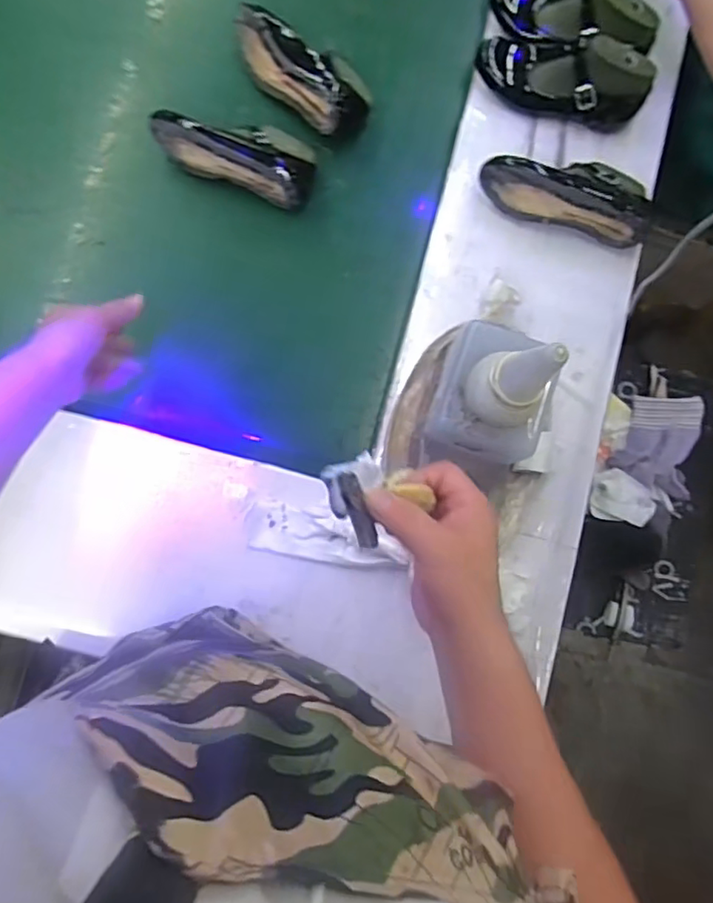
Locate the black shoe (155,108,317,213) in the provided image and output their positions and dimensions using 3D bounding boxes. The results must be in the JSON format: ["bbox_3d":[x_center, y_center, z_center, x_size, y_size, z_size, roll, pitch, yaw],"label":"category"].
[{"bbox_3d":[-0.150,-0.379,0.727,0.197,0.064,0.096,21,83,-1],"label":"black shoe"}]

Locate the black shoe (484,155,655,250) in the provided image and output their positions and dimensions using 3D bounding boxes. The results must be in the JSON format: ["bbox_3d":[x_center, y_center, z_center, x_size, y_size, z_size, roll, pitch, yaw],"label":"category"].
[{"bbox_3d":[0.240,-0.294,0.676,0.194,0.060,0.076,12,83,-3],"label":"black shoe"}]

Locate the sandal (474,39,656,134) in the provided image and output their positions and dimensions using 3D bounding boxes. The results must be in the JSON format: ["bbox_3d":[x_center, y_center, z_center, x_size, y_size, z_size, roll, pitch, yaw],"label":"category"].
[{"bbox_3d":[0.246,-0.449,0.697,0.200,0.076,0.064,15,83,-2],"label":"sandal"}]

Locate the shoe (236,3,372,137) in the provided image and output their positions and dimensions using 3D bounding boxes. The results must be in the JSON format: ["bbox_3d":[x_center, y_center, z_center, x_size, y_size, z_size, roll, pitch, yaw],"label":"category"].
[{"bbox_3d":[-0.077,-0.484,0.747,0.197,0.067,0.081,43,83,2],"label":"shoe"}]

